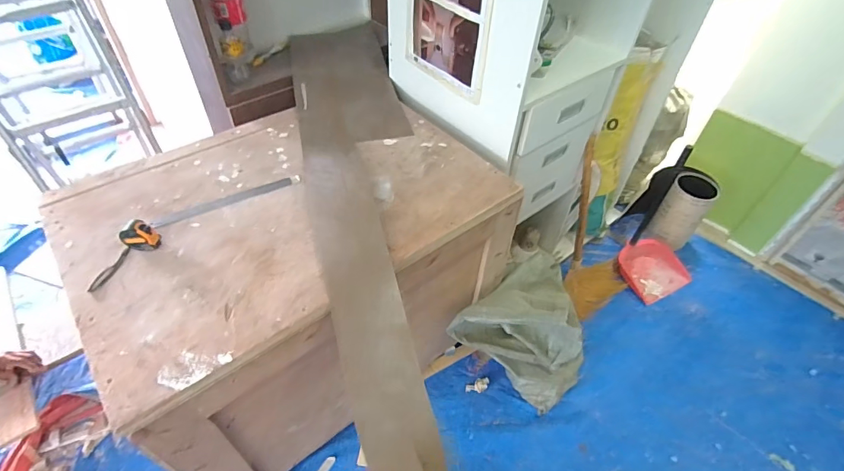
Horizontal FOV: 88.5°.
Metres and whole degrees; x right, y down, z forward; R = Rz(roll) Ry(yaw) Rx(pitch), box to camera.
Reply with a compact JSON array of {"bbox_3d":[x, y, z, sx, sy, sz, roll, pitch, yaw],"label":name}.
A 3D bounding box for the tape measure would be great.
[{"bbox_3d":[-0.496,-0.059,0.944,0.470,0.061,0.095,-34,57,-30],"label":"tape measure"}]

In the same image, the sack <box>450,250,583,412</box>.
[{"bbox_3d":[0.331,0.313,1.341,0.430,0.475,0.310,-31,55,-28],"label":"sack"}]

